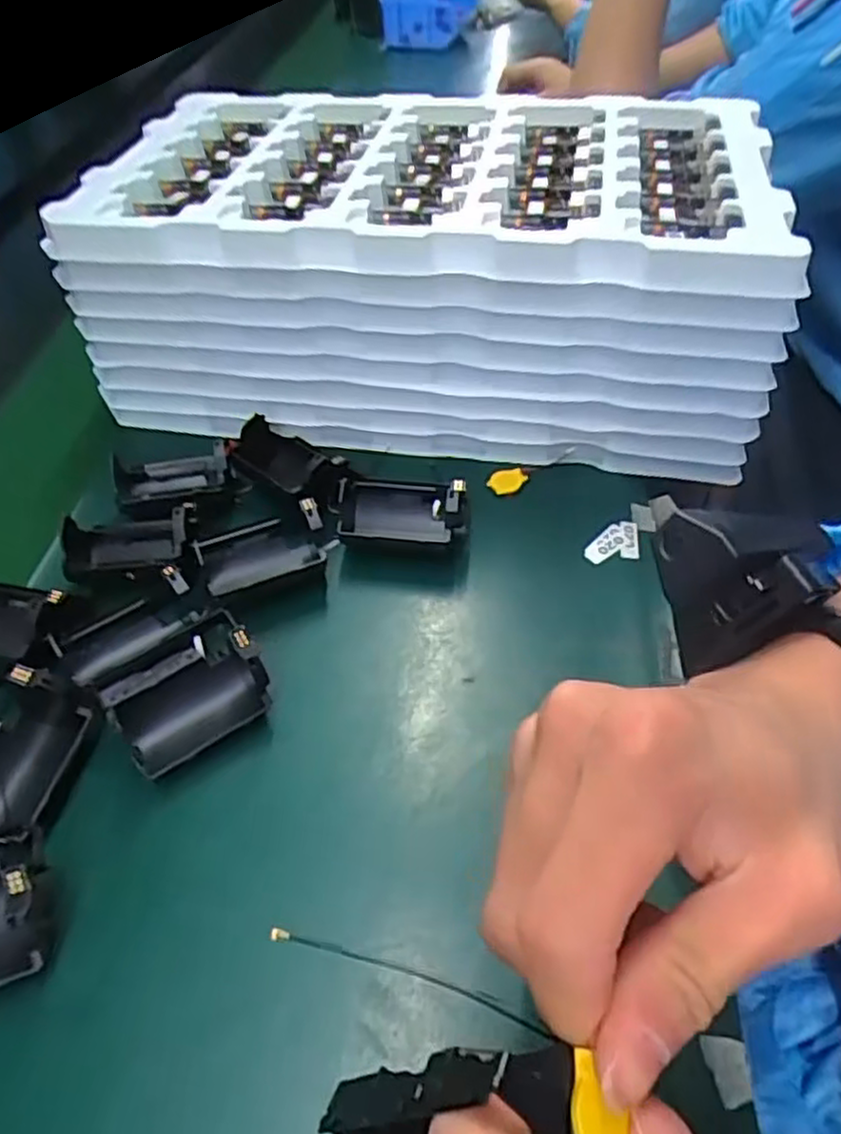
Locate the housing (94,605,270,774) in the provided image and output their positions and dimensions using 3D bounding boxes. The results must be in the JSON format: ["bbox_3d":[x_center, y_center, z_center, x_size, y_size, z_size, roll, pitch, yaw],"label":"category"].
[{"bbox_3d":[-0.111,0.059,0.353,0.070,0.035,0.055,-31,53,-24],"label":"housing"}]

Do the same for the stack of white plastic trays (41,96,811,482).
[{"bbox_3d":[0.007,-0.212,0.533,0.433,0.150,0.240,6,47,9],"label":"stack of white plastic trays"}]

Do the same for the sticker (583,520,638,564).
[{"bbox_3d":[0.113,-0.015,0.439,0.030,0.004,0.034,3,52,9],"label":"sticker"}]

